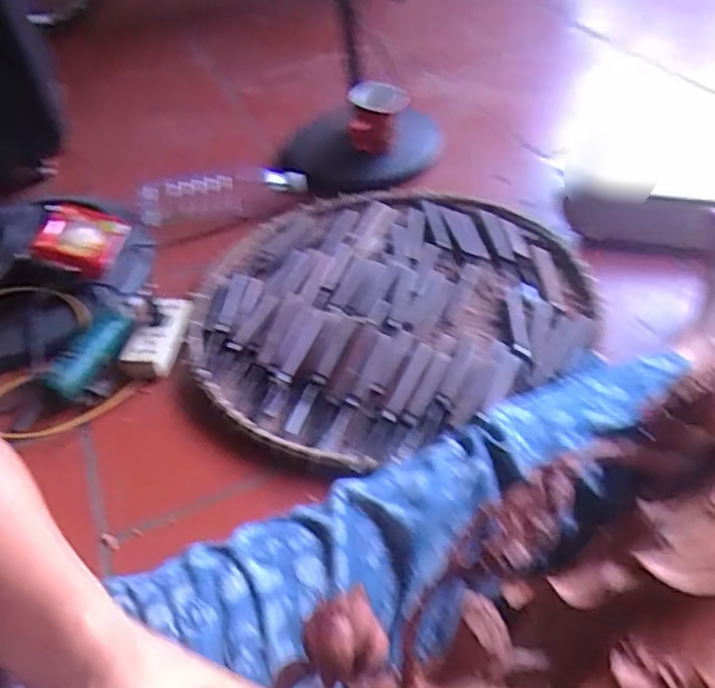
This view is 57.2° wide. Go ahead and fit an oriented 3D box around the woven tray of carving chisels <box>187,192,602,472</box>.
[{"bbox_3d":[0.033,-0.061,0.882,0.522,0.041,0.461,-26,48,-18],"label":"woven tray of carving chisels"}]

